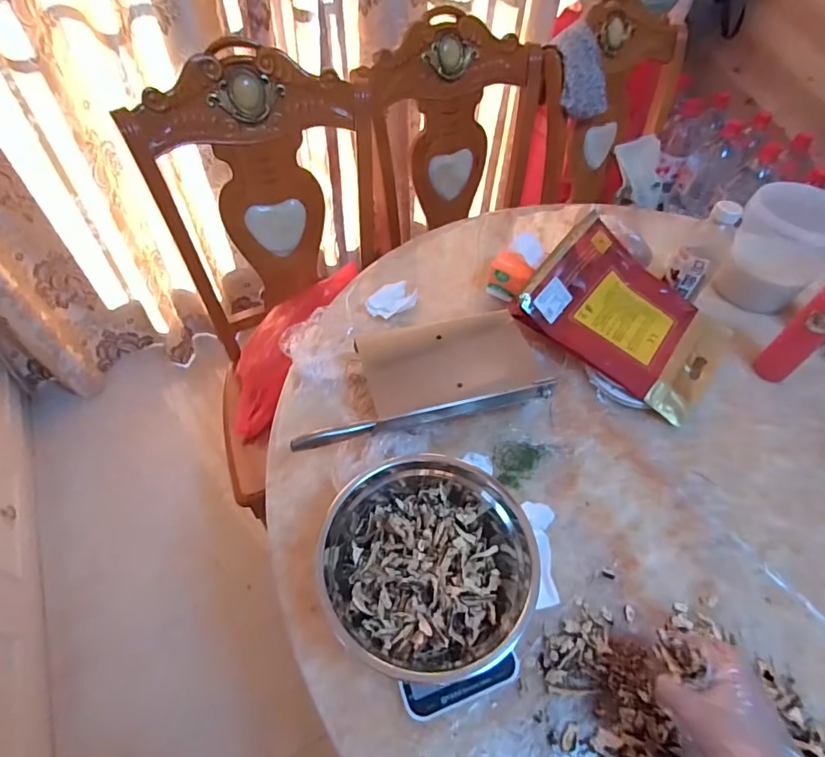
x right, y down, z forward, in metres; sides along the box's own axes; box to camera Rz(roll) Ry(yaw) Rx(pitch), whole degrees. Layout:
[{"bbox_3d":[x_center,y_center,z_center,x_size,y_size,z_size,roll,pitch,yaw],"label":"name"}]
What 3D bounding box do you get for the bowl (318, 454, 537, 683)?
[{"bbox_3d":[0.020,0.207,0.541,0.230,0.082,0.206,37,59,23],"label":"bowl"}]

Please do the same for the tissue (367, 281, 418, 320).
[{"bbox_3d":[-0.037,-0.146,0.873,0.093,0.027,0.053,-28,59,-23],"label":"tissue"}]

